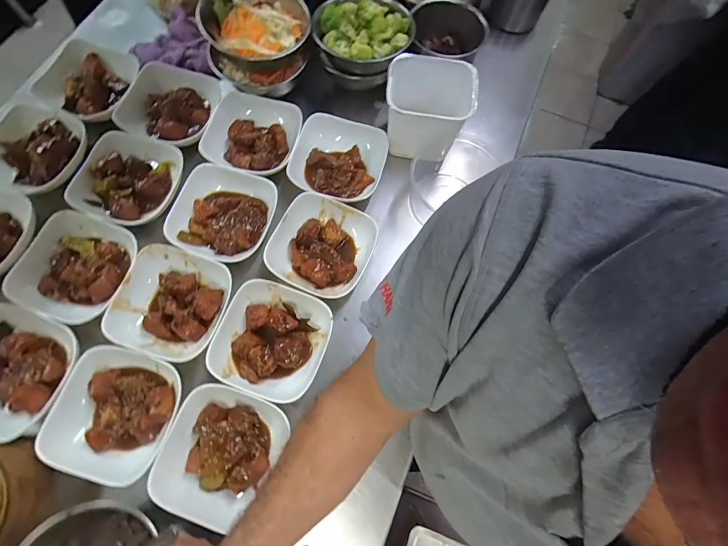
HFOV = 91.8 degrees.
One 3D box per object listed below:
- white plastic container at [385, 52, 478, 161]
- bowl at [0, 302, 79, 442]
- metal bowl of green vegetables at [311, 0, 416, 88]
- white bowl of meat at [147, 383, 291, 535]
[{"bbox_3d":[0.103,-0.270,0.581,0.137,0.102,0.119,16,71,3],"label":"white plastic container"},{"bbox_3d":[-0.467,0.128,0.469,0.146,0.045,0.147,21,71,5],"label":"bowl"},{"bbox_3d":[0.000,-0.408,0.615,0.158,0.069,0.155,1,71,-2],"label":"metal bowl of green vegetables"},{"bbox_3d":[-0.183,0.228,0.452,0.140,0.041,0.148,19,71,5],"label":"white bowl of meat"}]

